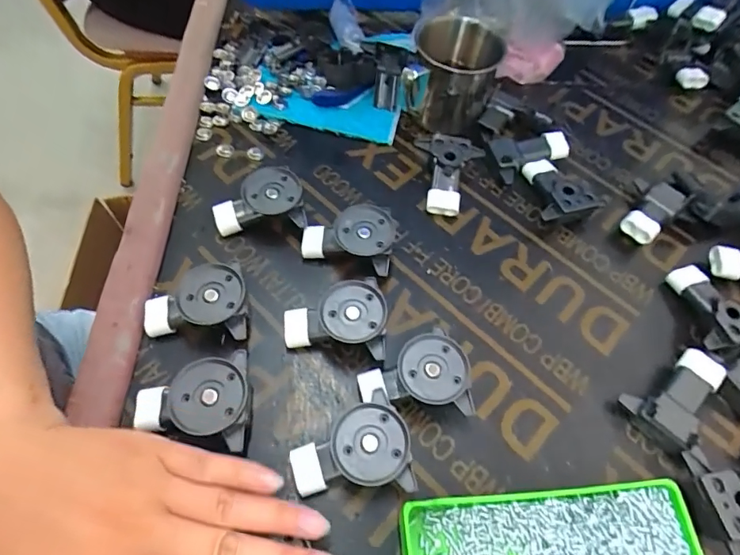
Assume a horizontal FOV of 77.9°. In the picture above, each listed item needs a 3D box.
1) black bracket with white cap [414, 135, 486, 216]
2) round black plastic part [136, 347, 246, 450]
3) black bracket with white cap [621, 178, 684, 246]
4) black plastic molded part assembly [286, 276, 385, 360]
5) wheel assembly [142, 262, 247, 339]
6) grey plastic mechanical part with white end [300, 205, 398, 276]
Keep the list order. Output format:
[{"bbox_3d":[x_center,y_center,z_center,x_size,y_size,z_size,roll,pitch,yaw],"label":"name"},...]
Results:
[{"bbox_3d":[0.064,-0.084,0.379,0.052,0.021,0.073,7,71,1],"label":"black bracket with white cap"},{"bbox_3d":[-0.104,0.075,0.267,0.066,0.029,0.052,-5,60,-8],"label":"round black plastic part"},{"bbox_3d":[0.229,-0.053,0.376,0.036,0.022,0.070,33,62,14],"label":"black bracket with white cap"},{"bbox_3d":[-0.022,0.027,0.302,0.066,0.029,0.045,5,59,-2],"label":"black plastic molded part assembly"},{"bbox_3d":[-0.112,0.017,0.300,0.064,0.030,0.042,4,59,-3],"label":"wheel assembly"},{"bbox_3d":[-0.015,-0.028,0.335,0.065,0.028,0.048,12,59,2],"label":"grey plastic mechanical part with white end"}]

